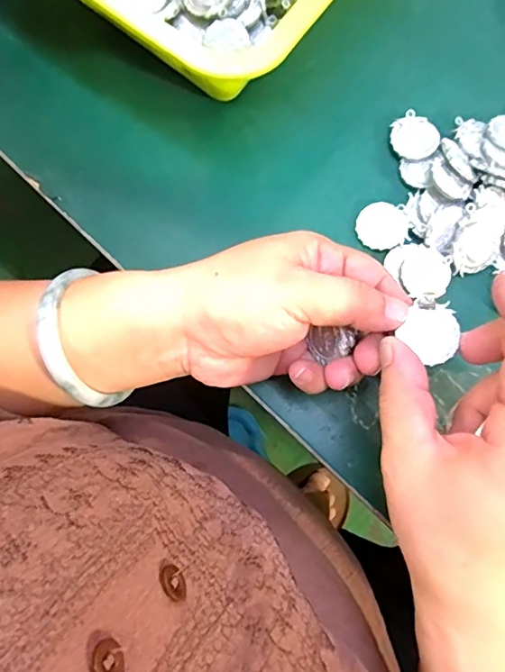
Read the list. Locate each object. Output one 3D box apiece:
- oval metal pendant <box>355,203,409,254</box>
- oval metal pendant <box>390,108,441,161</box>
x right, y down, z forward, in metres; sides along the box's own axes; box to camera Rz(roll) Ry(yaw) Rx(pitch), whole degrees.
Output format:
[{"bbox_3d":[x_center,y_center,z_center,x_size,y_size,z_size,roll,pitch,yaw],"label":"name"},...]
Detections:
[{"bbox_3d":[0.075,-0.064,0.297,0.028,0.004,0.031,32,80,8],"label":"oval metal pendant"},{"bbox_3d":[0.095,-0.117,0.307,0.025,0.008,0.029,-41,80,-7],"label":"oval metal pendant"}]

